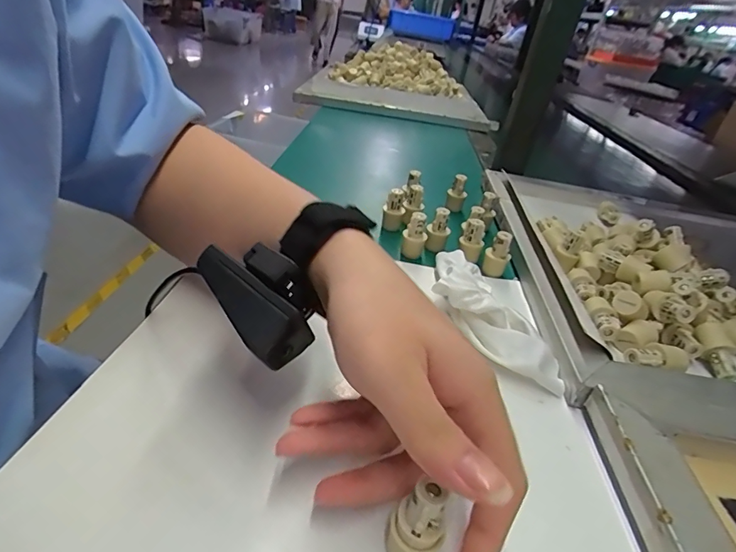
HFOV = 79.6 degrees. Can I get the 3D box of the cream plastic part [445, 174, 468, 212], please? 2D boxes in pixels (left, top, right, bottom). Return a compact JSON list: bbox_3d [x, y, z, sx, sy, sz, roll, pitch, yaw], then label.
[{"bbox_3d":[0.108,-0.101,0.540,0.020,0.044,0.022,13,31,2],"label":"cream plastic part"}]

